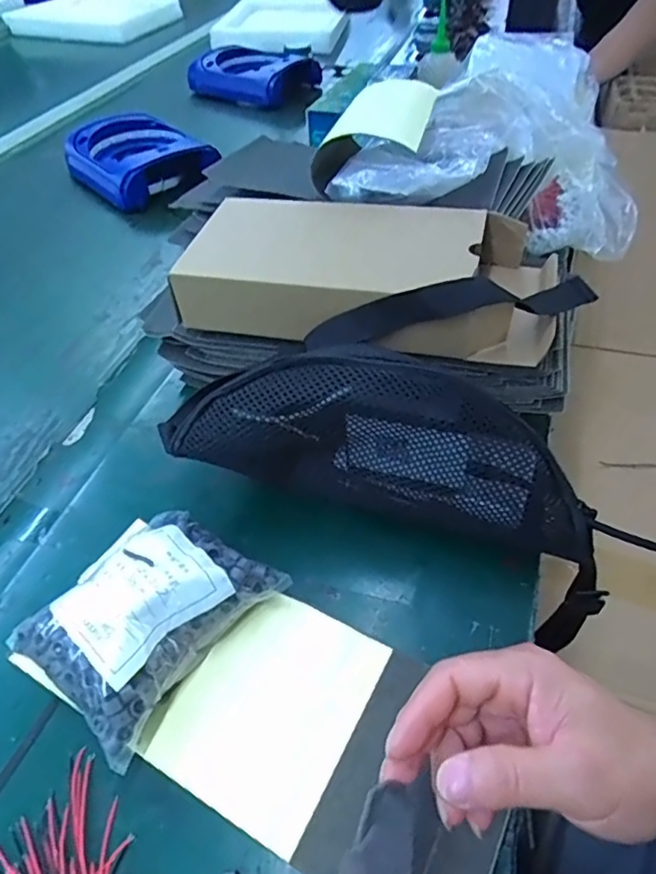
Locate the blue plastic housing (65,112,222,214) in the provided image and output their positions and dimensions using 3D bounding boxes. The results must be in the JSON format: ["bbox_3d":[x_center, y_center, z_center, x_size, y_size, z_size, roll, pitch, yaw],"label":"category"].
[{"bbox_3d":[-0.275,-0.407,0.852,0.159,0.079,0.186,-35,54,-26],"label":"blue plastic housing"}]

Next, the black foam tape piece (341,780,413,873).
[{"bbox_3d":[0.021,0.164,0.222,0.026,0.010,0.061,15,28,17],"label":"black foam tape piece"}]

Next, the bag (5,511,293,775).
[{"bbox_3d":[-0.107,0.107,0.353,0.096,0.054,0.134,27,54,26],"label":"bag"}]

